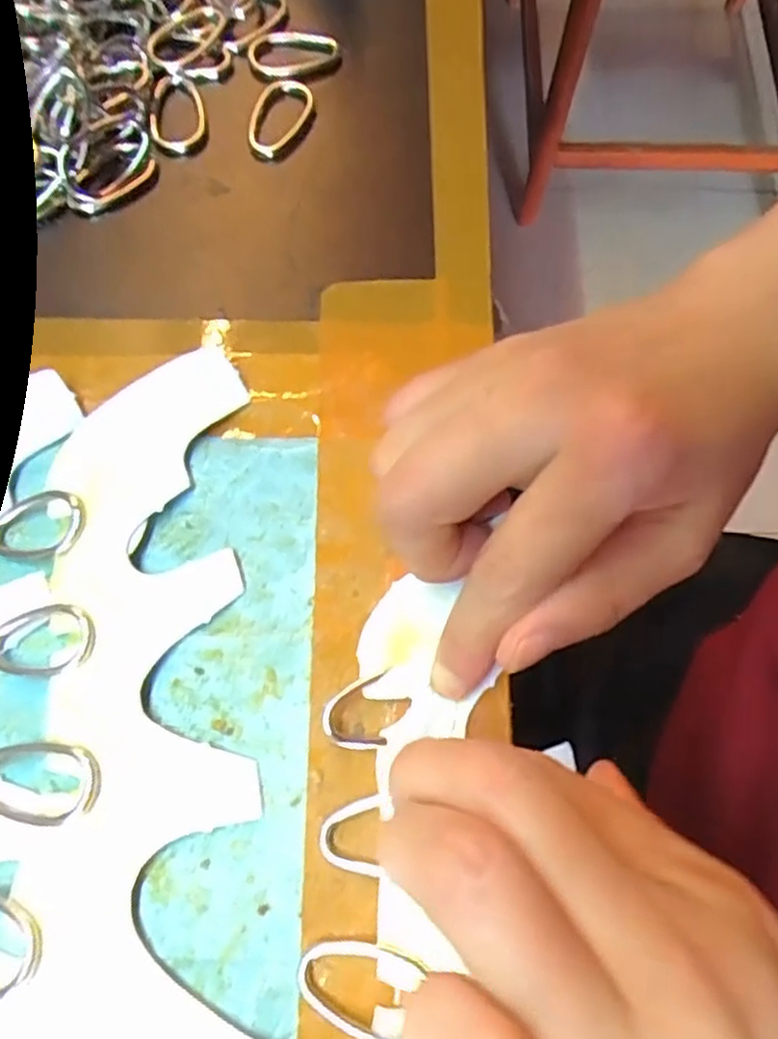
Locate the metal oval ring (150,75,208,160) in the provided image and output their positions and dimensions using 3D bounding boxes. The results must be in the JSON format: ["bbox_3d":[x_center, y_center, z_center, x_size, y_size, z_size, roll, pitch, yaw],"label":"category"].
[{"bbox_3d":[-0.075,-0.144,0.250,0.020,0.004,0.032,-5,72,-3],"label":"metal oval ring"}]

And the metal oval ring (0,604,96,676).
[{"bbox_3d":[-0.094,0.033,0.189,0.029,0.004,0.018,-5,71,-3],"label":"metal oval ring"}]

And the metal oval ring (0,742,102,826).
[{"bbox_3d":[-0.090,0.067,0.180,0.033,0.005,0.019,8,71,1],"label":"metal oval ring"}]

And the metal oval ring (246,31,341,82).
[{"bbox_3d":[-0.035,-0.168,0.256,0.033,0.007,0.021,-2,71,-2],"label":"metal oval ring"}]

